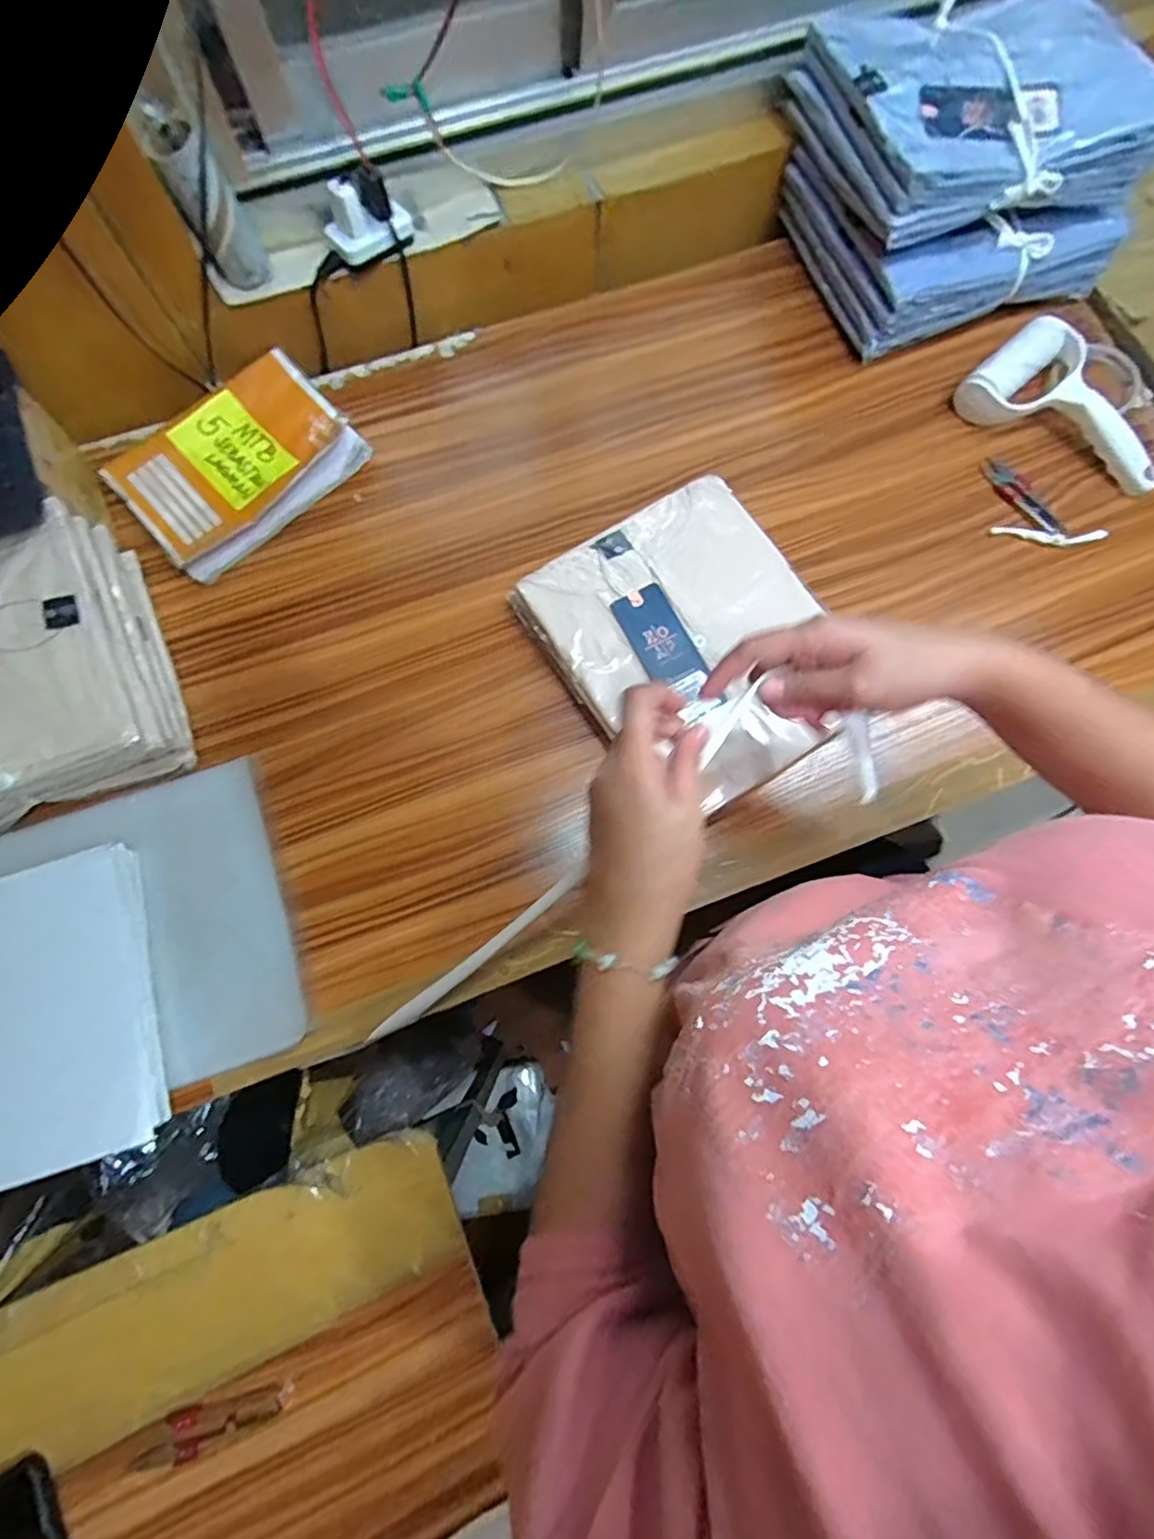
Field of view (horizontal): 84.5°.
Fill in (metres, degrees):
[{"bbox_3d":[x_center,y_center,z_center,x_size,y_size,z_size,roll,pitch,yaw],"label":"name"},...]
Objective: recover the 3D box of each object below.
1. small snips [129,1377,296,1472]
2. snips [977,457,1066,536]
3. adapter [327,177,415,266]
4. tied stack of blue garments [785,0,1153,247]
[{"bbox_3d":[-0.238,0.430,0.417,0.103,0.004,0.028,-16,76,-5],"label":"small snips"},{"bbox_3d":[0.416,-0.255,0.598,0.029,0.005,0.096,-26,77,-7],"label":"snips"},{"bbox_3d":[-0.180,-0.477,0.548,0.072,0.046,0.035,-26,77,-7],"label":"adapter"},{"bbox_3d":[0.348,-0.584,0.555,0.248,0.069,0.212,-17,76,-5],"label":"tied stack of blue garments"}]

